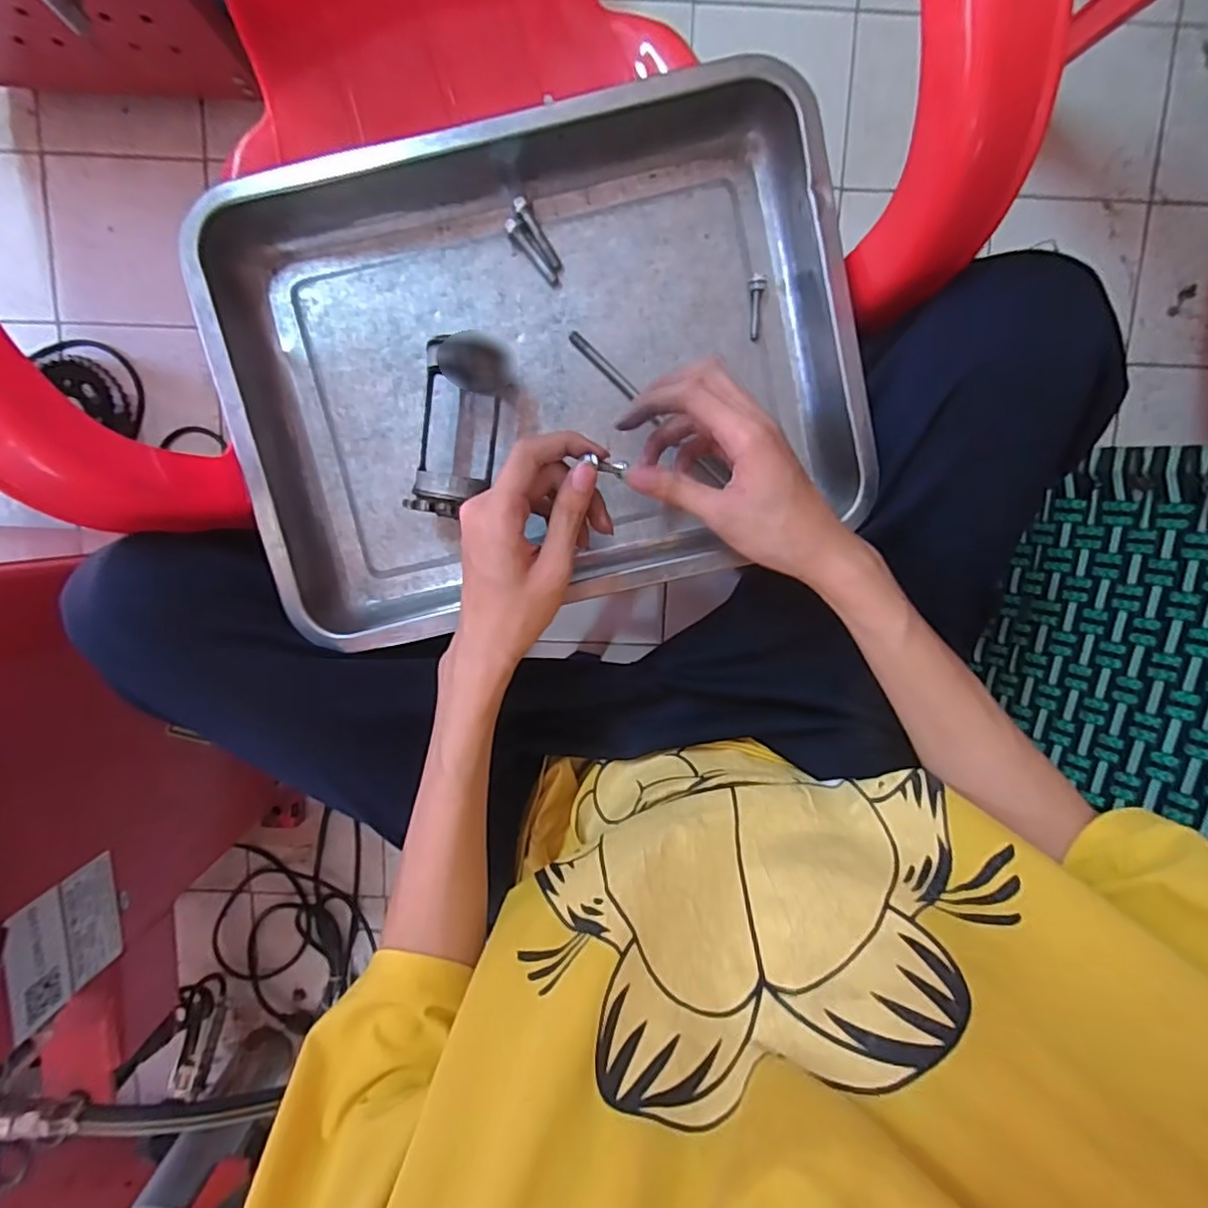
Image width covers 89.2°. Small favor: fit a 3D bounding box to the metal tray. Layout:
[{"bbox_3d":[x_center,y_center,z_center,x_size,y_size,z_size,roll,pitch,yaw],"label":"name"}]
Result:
[{"bbox_3d":[-0.041,-0.153,0.397,0.378,0.053,0.275,-13,99,1],"label":"metal tray"}]

